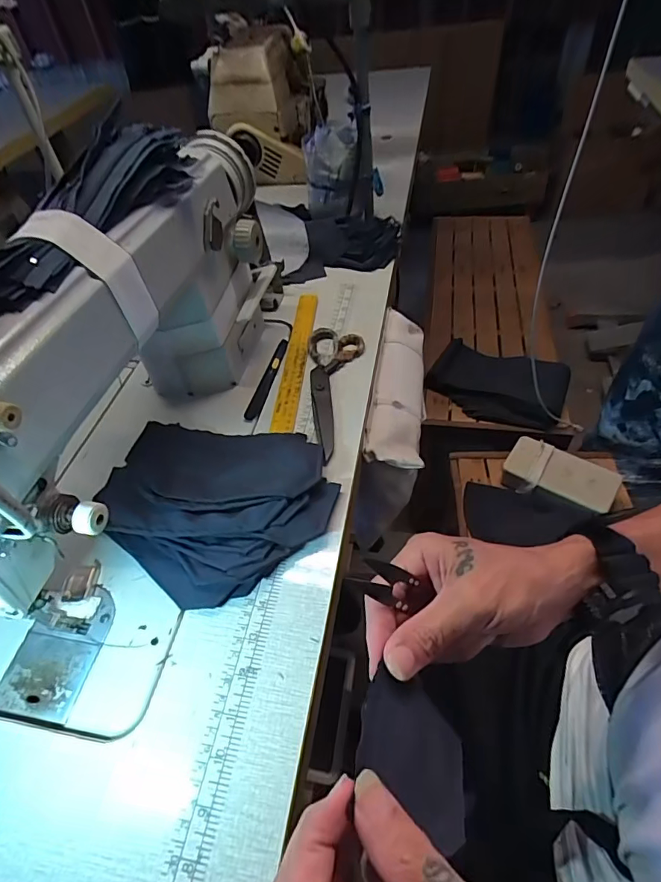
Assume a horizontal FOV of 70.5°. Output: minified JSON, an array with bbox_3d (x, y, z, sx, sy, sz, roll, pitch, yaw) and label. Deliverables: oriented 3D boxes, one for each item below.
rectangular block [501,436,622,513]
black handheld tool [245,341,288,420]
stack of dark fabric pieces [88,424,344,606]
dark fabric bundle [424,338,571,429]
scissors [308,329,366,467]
[{"bbox_3d":[0.373,0.056,0.764,0.161,0.037,0.087,21,55,22],"label":"rectangular block"},{"bbox_3d":[-0.072,-0.075,0.543,0.014,0.015,0.130,9,51,11],"label":"black handheld tool"},{"bbox_3d":[-0.106,0.039,0.429,0.201,0.031,0.178,31,58,26],"label":"stack of dark fabric pieces"},{"bbox_3d":[0.326,-0.117,0.925,0.253,0.063,0.148,20,55,21],"label":"dark fabric bundle"},{"bbox_3d":[0.004,-0.060,0.518,0.063,0.009,0.195,0,50,4],"label":"scissors"}]

